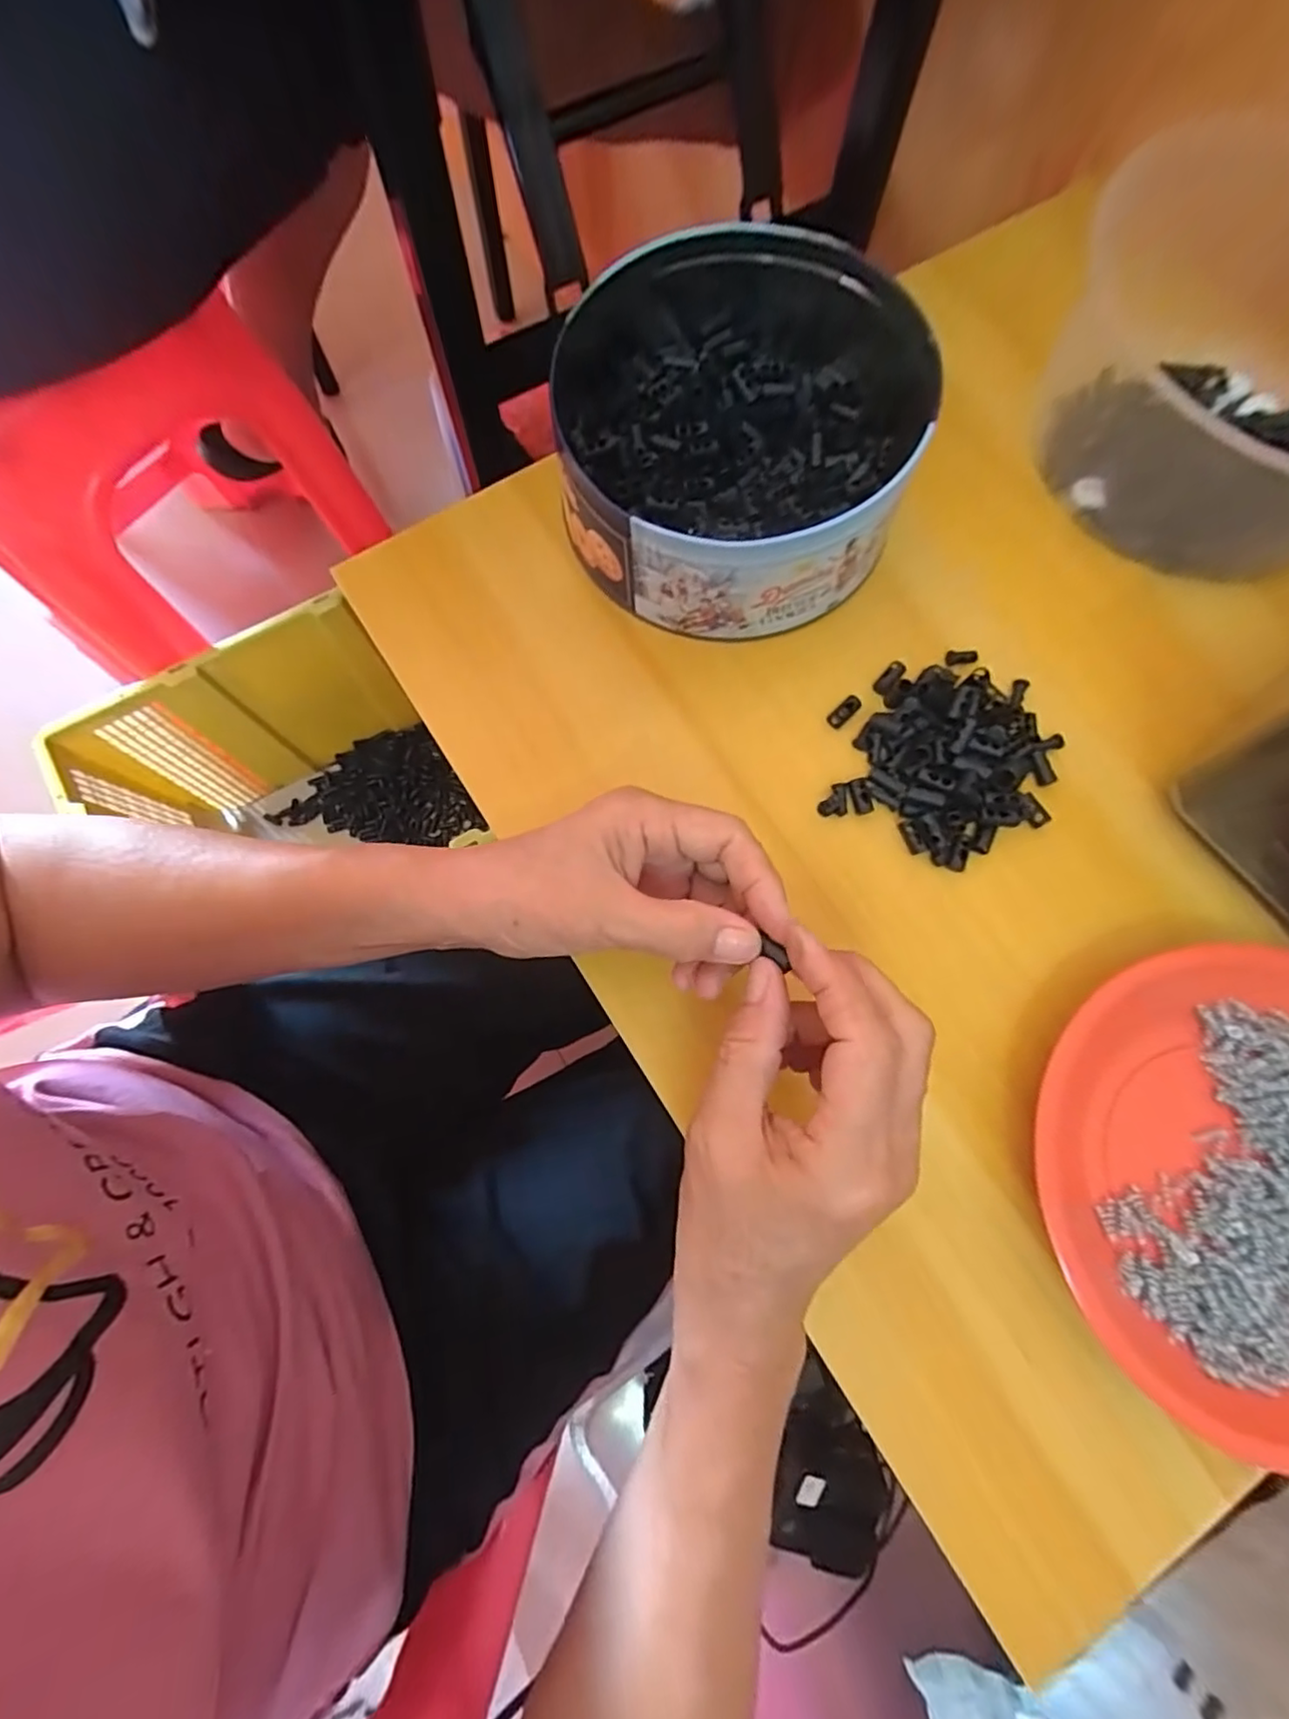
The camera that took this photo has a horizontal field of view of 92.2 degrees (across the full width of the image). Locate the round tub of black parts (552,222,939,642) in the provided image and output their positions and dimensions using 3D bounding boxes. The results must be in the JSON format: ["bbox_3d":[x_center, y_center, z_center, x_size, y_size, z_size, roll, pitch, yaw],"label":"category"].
[{"bbox_3d":[0.051,-0.222,0.325,0.195,0.070,0.186,0,75,0],"label":"round tub of black parts"}]

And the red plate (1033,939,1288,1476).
[{"bbox_3d":[0.274,0.139,0.270,0.184,0.026,0.192,0,75,0],"label":"red plate"}]

